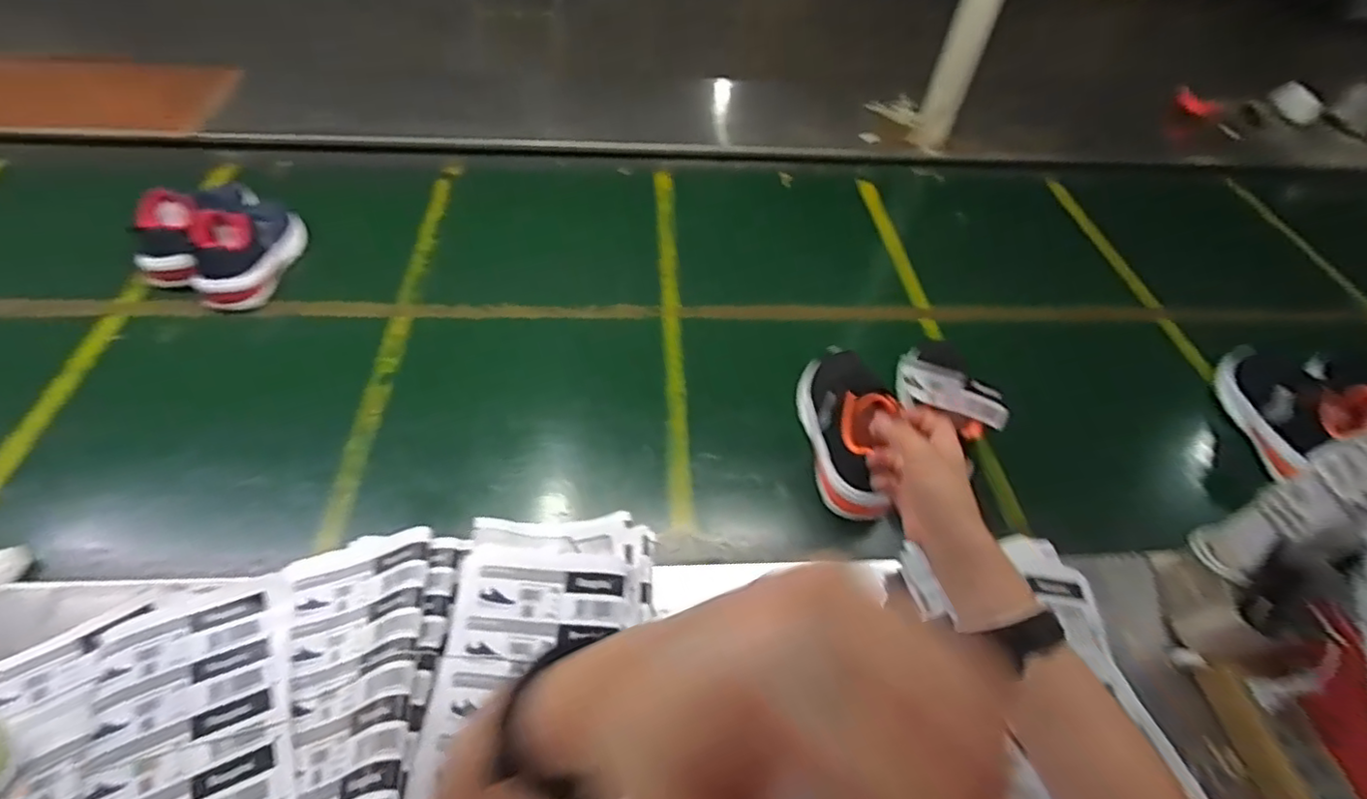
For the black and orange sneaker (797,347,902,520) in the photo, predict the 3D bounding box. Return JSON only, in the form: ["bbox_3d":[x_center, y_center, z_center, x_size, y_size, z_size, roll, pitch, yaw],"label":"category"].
[{"bbox_3d":[0.180,0.014,0.687,0.070,0.097,0.209,2,50,-3],"label":"black and orange sneaker"}]

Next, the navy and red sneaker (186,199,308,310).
[{"bbox_3d":[-0.573,-0.206,0.820,0.072,0.096,0.175,7,51,1],"label":"navy and red sneaker"}]

